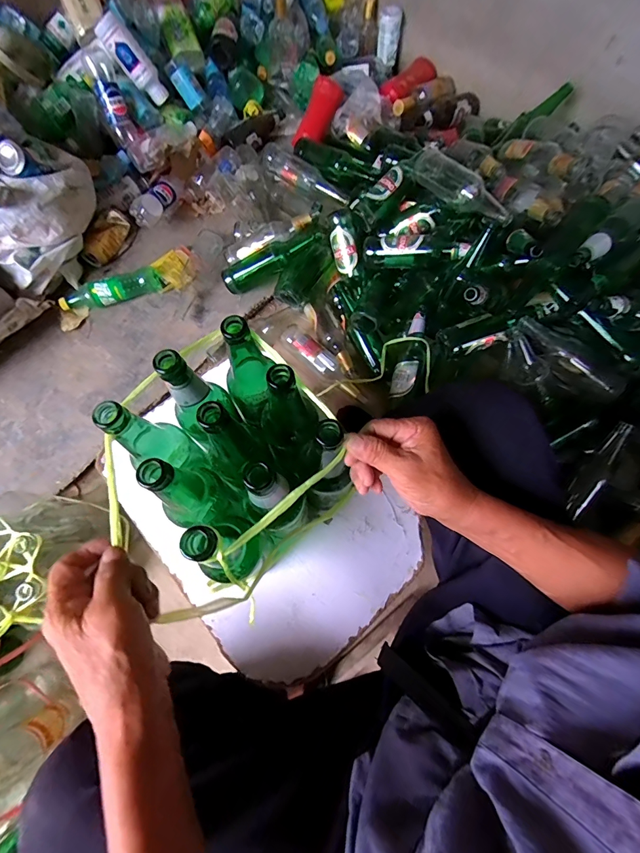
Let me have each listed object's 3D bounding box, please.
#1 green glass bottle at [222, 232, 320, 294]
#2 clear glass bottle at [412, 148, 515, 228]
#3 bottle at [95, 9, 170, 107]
[{"bbox_3d":[-0.126,-0.418,0.919,0.258,0.061,0.074,-26,74,8],"label":"green glass bottle"},{"bbox_3d":[0.304,-0.520,0.821,0.060,0.064,0.286,-28,62,-11],"label":"clear glass bottle"},{"bbox_3d":[-0.477,-0.946,0.970,0.063,0.183,0.060,-5,69,30],"label":"bottle"}]

